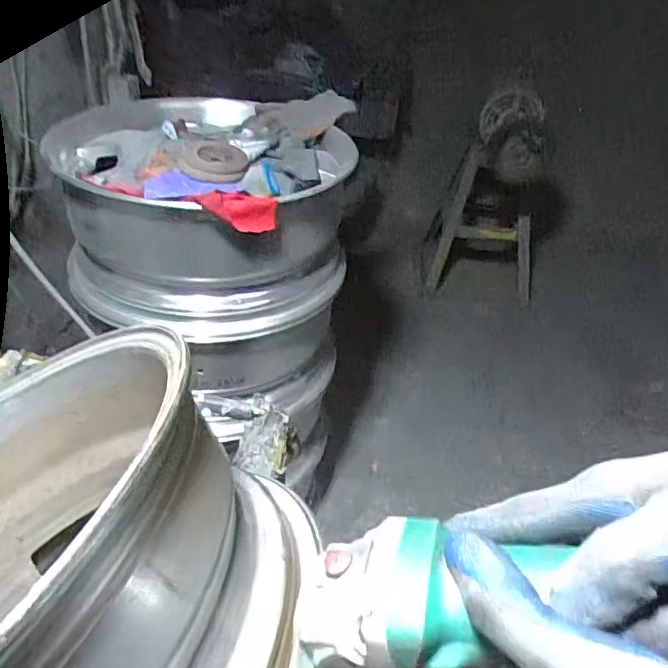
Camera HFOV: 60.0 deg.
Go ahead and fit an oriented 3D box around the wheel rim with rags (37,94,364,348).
[{"bbox_3d":[-0.218,-0.225,0.982,0.486,0.265,0.463,1,37,-7],"label":"wheel rim with rags"}]

